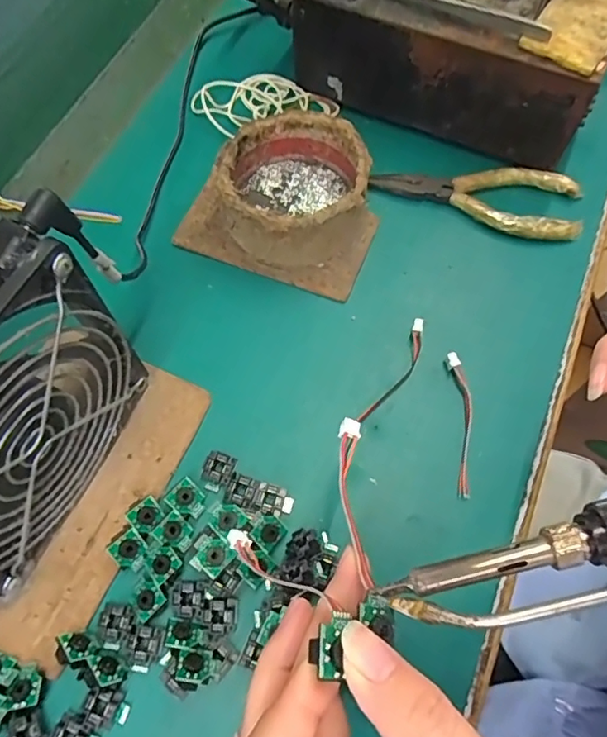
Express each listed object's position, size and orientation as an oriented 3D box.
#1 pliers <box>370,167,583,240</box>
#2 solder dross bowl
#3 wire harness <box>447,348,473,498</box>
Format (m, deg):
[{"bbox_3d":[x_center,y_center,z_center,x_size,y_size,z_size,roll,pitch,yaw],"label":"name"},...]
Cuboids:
[{"bbox_3d":[0.105,-0.108,0.335,0.122,0.011,0.047,14,67,6],"label":"pliers"},{"bbox_3d":[-0.005,-0.104,0.316,0.080,0.041,0.080,0,66,0],"label":"solder dross bowl"},{"bbox_3d":[0.081,0.028,0.278,0.011,0.010,0.073,0,66,1],"label":"wire harness"}]

